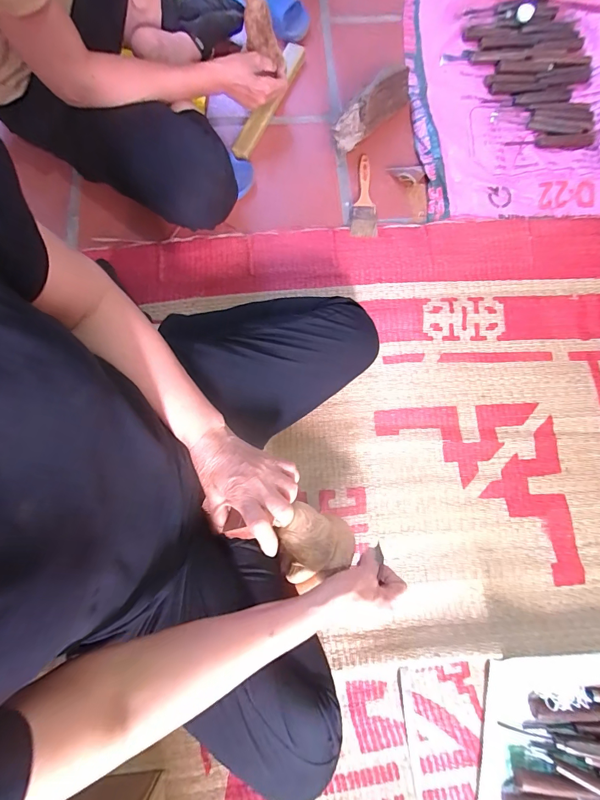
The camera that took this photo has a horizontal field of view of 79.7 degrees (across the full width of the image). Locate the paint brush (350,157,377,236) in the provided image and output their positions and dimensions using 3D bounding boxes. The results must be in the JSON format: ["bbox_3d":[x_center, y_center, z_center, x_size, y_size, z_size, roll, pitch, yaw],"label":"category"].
[{"bbox_3d":[0.125,-0.390,0.687,0.048,0.016,0.170,5,78,2],"label":"paint brush"}]

